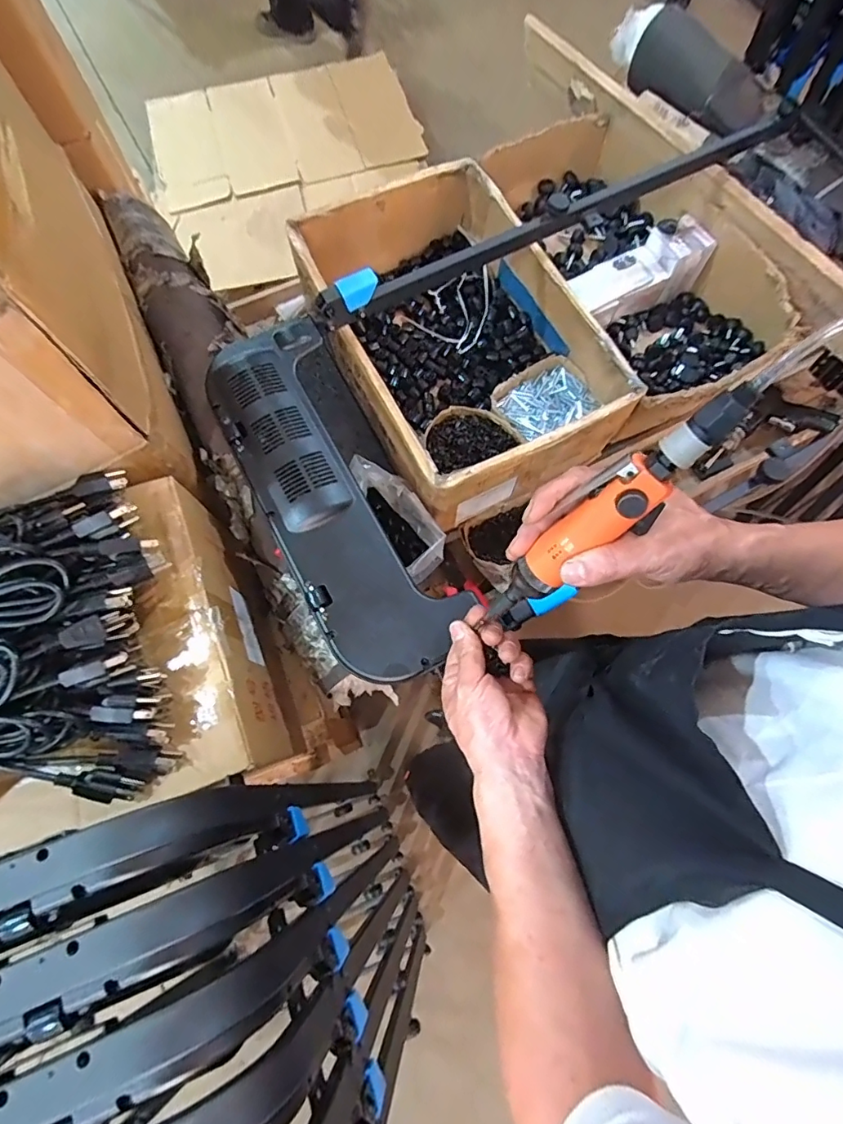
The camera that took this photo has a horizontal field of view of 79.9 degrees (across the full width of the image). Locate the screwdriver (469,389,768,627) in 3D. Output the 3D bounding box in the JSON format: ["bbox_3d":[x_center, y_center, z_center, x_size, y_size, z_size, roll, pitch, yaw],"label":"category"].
[{"bbox_3d":[0.131,-0.031,0.366,0.031,0.232,0.038,-21,70,-49],"label":"screwdriver"}]

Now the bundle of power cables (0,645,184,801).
[{"bbox_3d":[-0.419,0.166,0.446,0.342,0.082,0.152,-16,74,-5],"label":"bundle of power cables"}]

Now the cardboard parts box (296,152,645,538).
[{"bbox_3d":[0.054,-0.362,0.827,0.360,0.167,0.539,-24,75,-7],"label":"cardboard parts box"}]

